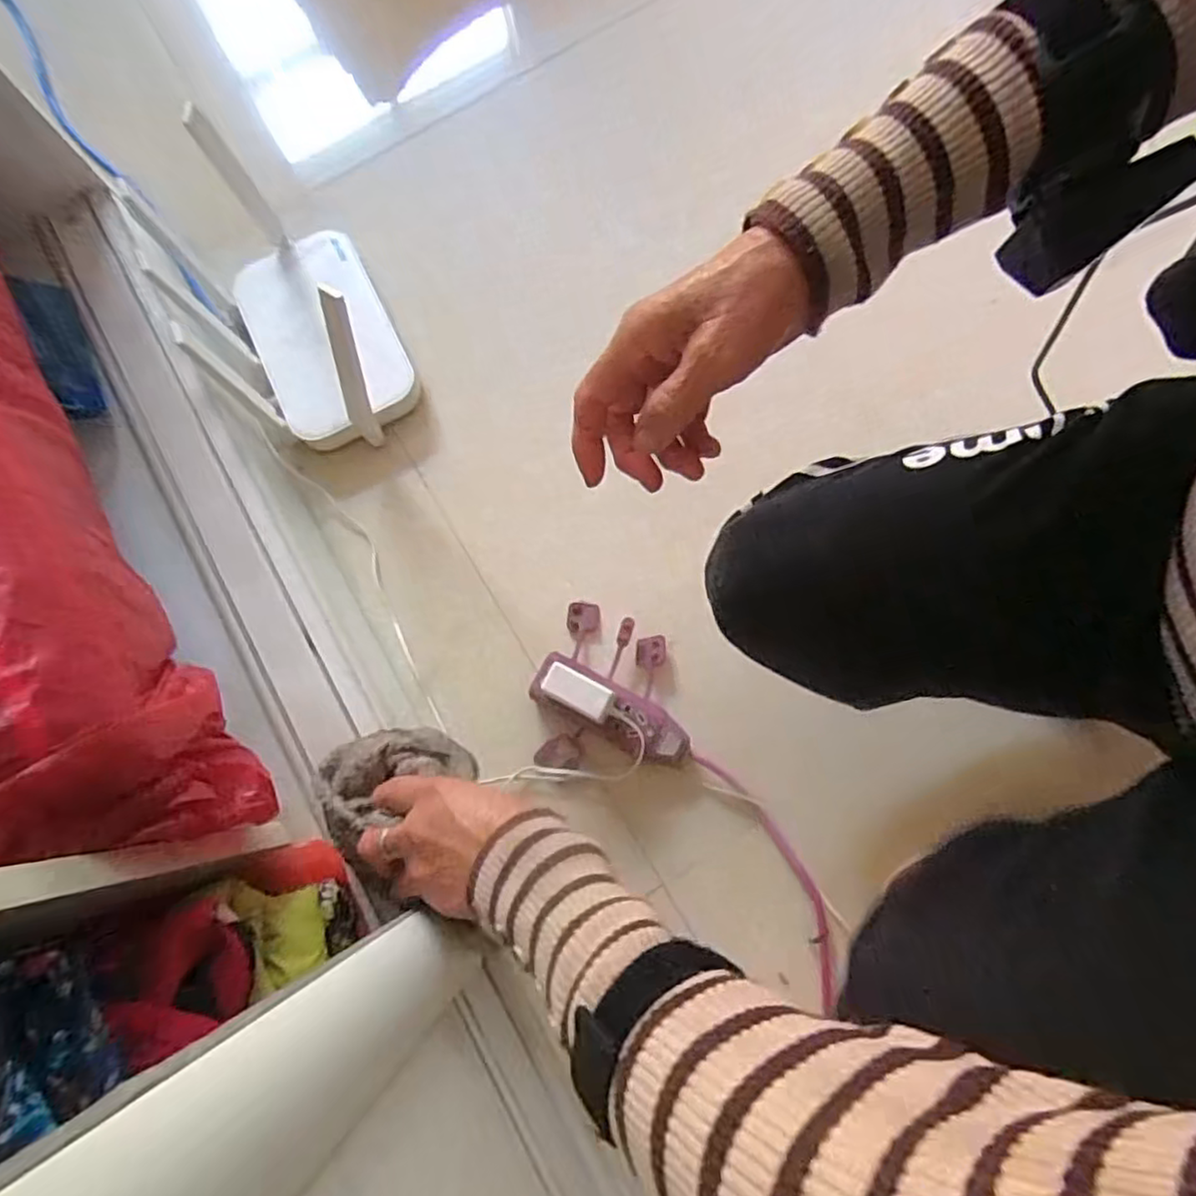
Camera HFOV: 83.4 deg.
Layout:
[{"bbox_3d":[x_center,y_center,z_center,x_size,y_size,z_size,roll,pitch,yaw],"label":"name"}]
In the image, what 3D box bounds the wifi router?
[{"bbox_3d":[-0.281,-0.267,0.618,0.146,0.153,0.239,-27,78,-4],"label":"wifi router"}]

